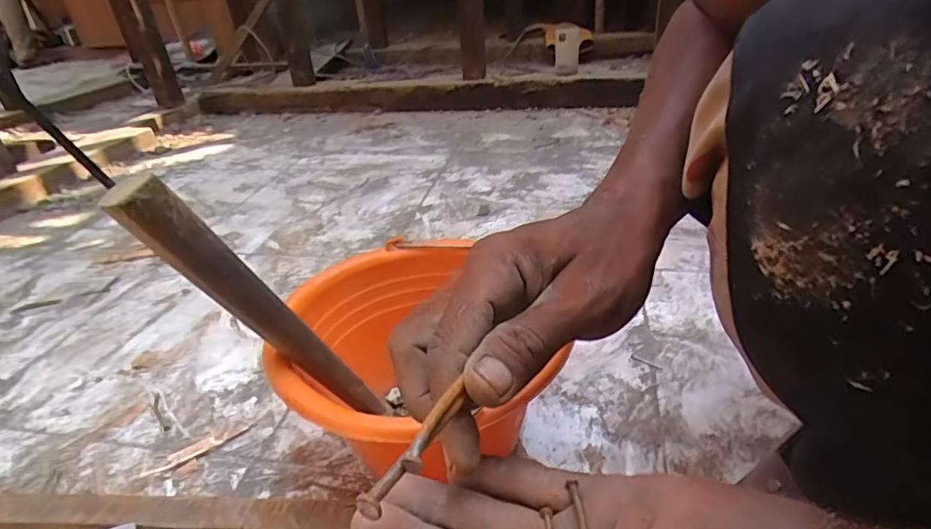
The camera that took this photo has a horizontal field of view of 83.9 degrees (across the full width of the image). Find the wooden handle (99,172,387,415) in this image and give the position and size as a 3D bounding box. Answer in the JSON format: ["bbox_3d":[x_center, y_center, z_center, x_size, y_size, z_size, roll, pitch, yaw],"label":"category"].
[{"bbox_3d":[-0.141,0.042,0.381,0.032,0.267,0.020,-42,43,-12],"label":"wooden handle"}]

